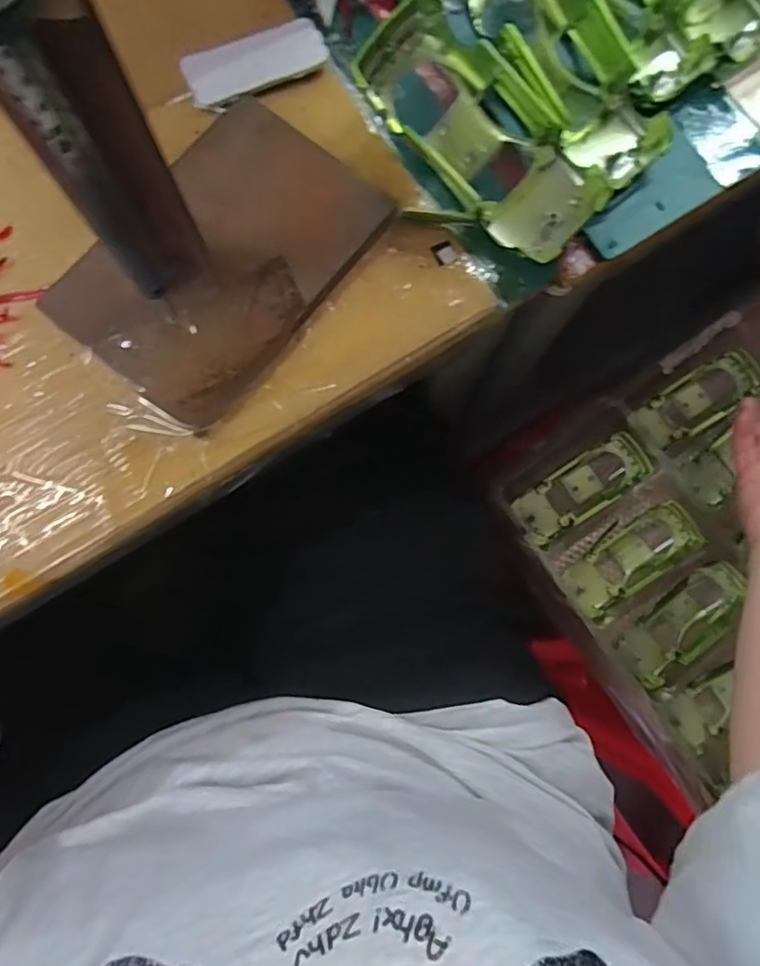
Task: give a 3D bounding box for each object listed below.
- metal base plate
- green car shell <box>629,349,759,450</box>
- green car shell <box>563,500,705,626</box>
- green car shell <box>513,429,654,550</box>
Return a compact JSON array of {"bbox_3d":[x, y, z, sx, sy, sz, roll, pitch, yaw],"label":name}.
[{"bbox_3d":[-0.073,-0.109,0.280,0.097,0.019,0.150,38,81,6],"label":"metal base plate"},{"bbox_3d":[0.320,-0.081,0.592,0.132,0.033,0.054,-31,81,-6],"label":"green car shell"},{"bbox_3d":[0.244,0.071,0.561,0.129,0.028,0.058,-35,82,-7],"label":"green car shell"},{"bbox_3d":[0.195,0.008,0.572,0.145,0.030,0.052,-34,82,-7],"label":"green car shell"}]

